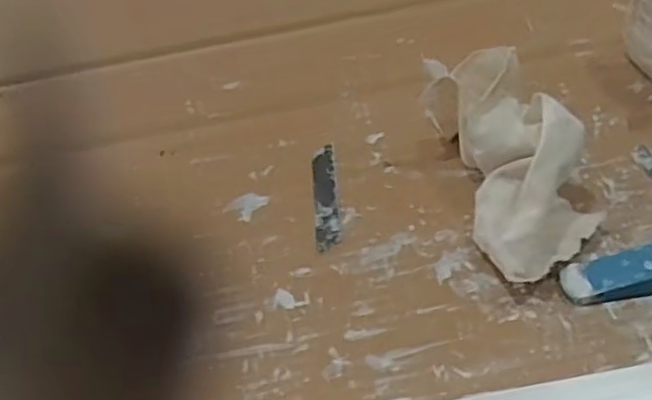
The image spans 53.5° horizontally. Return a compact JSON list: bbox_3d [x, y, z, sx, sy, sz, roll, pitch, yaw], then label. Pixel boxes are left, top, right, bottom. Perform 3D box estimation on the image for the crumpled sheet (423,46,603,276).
[{"bbox_3d":[0.119,-0.032,0.427,0.075,0.071,0.168,-15,50,-6],"label":"crumpled sheet"}]

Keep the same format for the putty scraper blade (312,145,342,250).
[{"bbox_3d":[0.000,-0.004,0.462,0.017,0.004,0.096,-6,49,2],"label":"putty scraper blade"}]

